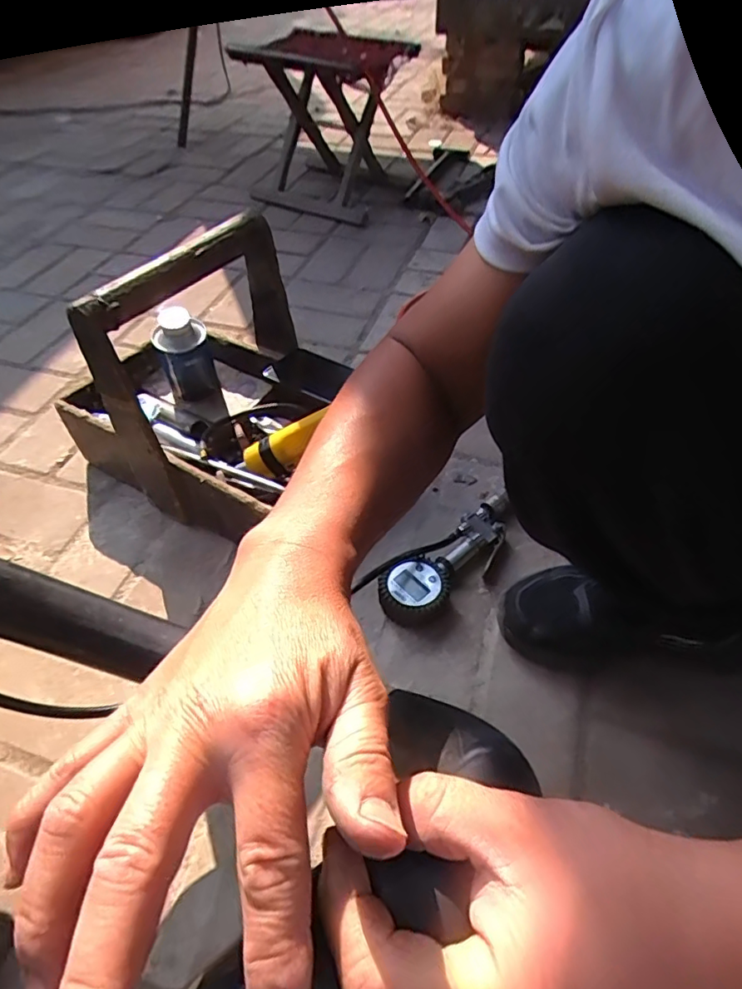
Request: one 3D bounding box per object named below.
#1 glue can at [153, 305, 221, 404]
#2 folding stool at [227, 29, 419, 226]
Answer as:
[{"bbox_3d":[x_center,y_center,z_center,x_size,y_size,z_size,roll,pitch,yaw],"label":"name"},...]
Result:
[{"bbox_3d":[-0.242,-0.180,0.707,0.064,0.127,0.063,0,48,0],"label":"glue can"},{"bbox_3d":[-0.092,-0.882,1.289,0.361,0.306,0.374,7,49,7],"label":"folding stool"}]

